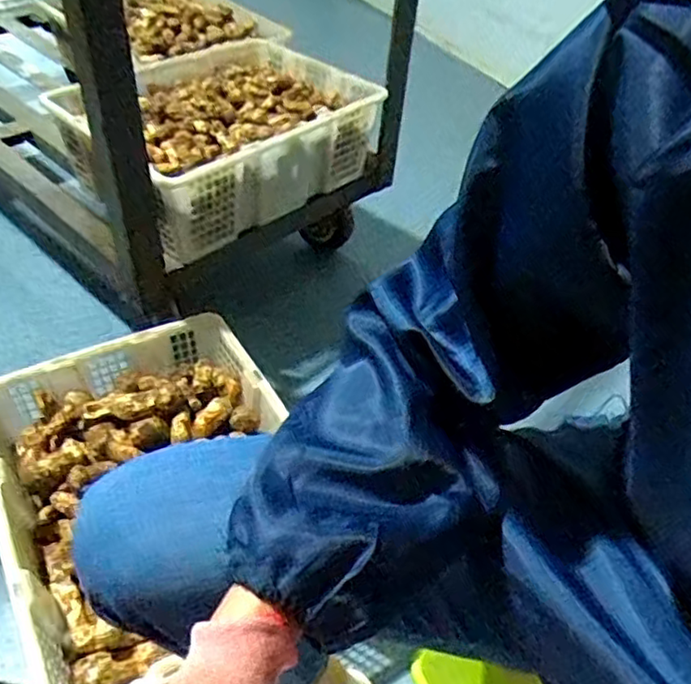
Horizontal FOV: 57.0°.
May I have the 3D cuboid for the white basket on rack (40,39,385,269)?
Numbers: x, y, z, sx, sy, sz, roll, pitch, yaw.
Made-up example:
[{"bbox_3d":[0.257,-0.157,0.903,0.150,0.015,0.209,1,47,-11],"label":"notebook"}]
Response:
[{"bbox_3d":[-0.203,-0.343,1.108,0.347,0.170,0.479,33,51,27],"label":"white basket on rack"}]

